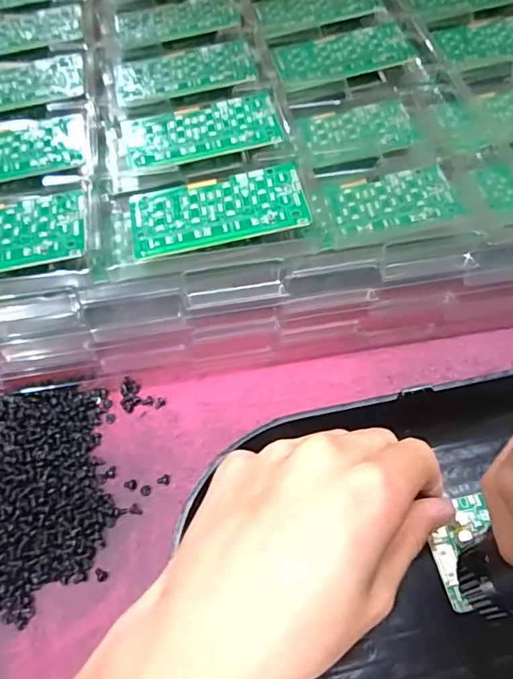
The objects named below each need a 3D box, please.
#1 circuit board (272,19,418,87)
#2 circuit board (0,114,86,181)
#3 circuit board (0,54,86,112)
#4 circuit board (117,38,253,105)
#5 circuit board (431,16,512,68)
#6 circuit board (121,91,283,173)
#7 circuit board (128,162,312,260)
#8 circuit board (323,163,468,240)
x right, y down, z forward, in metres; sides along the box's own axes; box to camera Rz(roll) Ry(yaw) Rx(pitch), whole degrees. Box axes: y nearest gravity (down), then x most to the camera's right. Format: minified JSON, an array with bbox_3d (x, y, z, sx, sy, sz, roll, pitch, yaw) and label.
[{"bbox_3d":[0.062,-0.204,0.384,0.097,0.004,0.046,-17,62,-5],"label":"circuit board"},{"bbox_3d":[-0.149,-0.111,0.319,0.092,0.006,0.049,-9,59,-5],"label":"circuit board"},{"bbox_3d":[-0.163,-0.170,0.358,0.094,0.004,0.051,-9,59,-6],"label":"circuit board"},{"bbox_3d":[-0.049,-0.182,0.365,0.093,0.004,0.050,-15,60,-9],"label":"circuit board"},{"bbox_3d":[0.179,-0.218,0.391,0.092,0.007,0.052,-16,61,-4],"label":"circuit board"},{"bbox_3d":[-0.034,-0.128,0.330,0.092,0.004,0.047,-13,61,-4],"label":"circuit board"},{"bbox_3d":[-0.021,-0.071,0.295,0.094,0.004,0.047,-12,58,-1],"label":"circuit board"},{"bbox_3d":[0.080,-0.081,0.318,0.074,0.006,0.044,-12,59,-7],"label":"circuit board"}]

